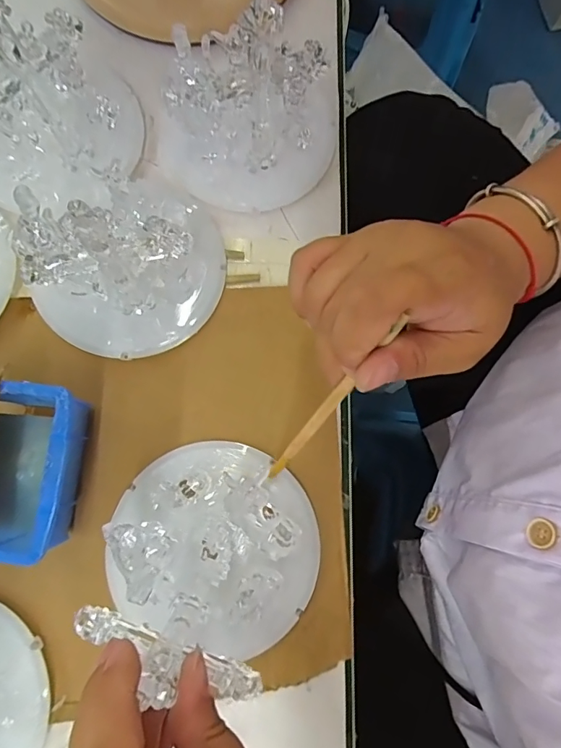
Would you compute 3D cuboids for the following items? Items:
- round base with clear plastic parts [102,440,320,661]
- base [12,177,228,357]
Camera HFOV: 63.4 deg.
[{"bbox_3d":[-0.038,0.101,0.272,0.126,0.035,0.111,23,80,3],"label":"round base with clear plastic parts"},{"bbox_3d":[-0.102,-0.078,0.306,0.127,0.035,0.116,-29,82,-6],"label":"base"}]

